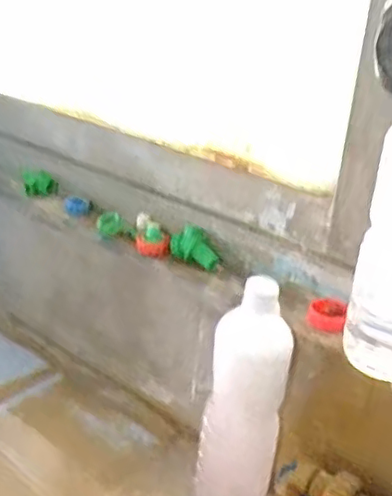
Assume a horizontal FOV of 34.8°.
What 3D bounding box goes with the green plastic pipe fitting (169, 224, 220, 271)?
[{"bbox_3d":[0.000,-0.001,0.712,0.054,0.036,0.031,22,31,32],"label":"green plastic pipe fitting"}]

